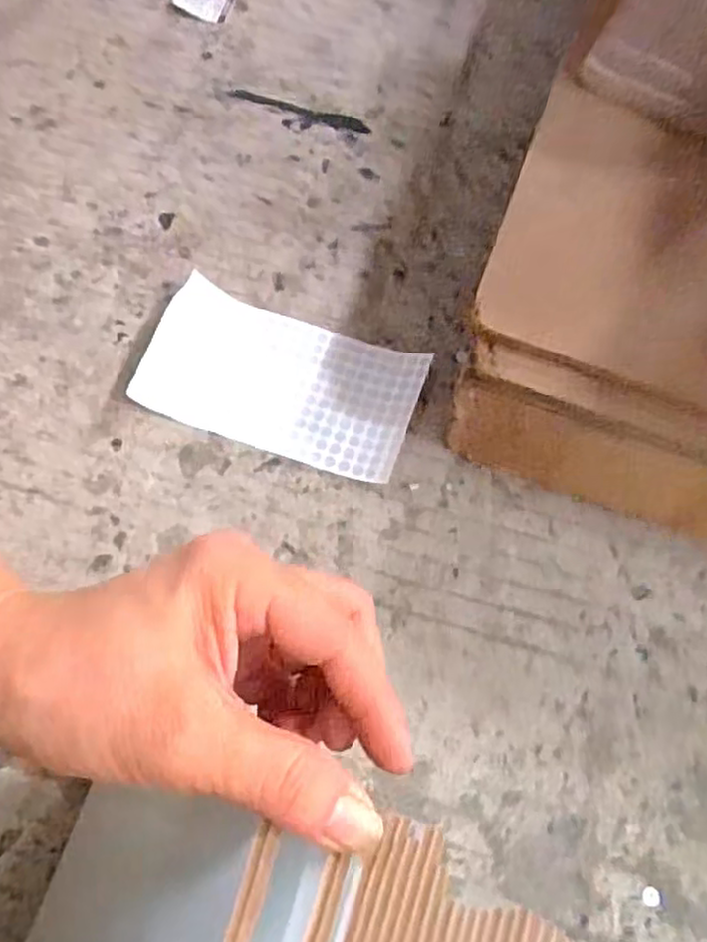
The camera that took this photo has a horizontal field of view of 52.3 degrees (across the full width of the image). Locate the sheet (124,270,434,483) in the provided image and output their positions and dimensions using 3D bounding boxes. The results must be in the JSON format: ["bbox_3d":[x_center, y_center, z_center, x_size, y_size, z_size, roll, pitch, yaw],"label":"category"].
[{"bbox_3d":[-0.057,-0.076,0.587,0.214,0.025,0.125,17,65,6],"label":"sheet"}]

